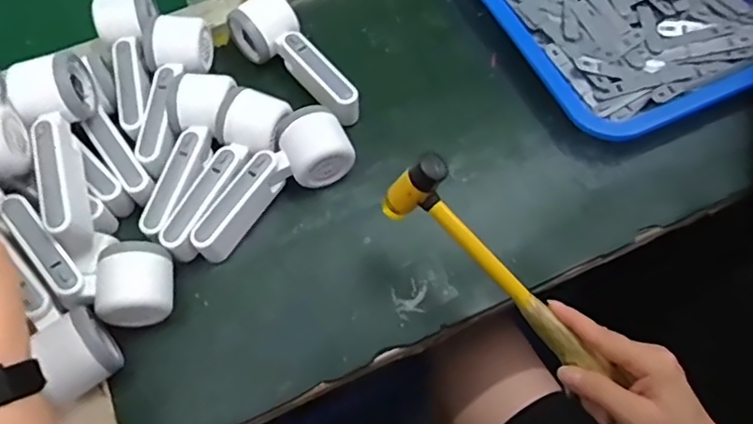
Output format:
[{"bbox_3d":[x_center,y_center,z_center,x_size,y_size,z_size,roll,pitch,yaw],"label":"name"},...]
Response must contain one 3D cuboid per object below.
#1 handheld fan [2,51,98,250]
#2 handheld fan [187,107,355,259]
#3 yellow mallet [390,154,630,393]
[{"bbox_3d":[-0.284,-0.054,0.537,0.055,0.059,0.170,-13,78,-4],"label":"handheld fan"},{"bbox_3d":[-0.097,-0.028,0.539,0.159,0.042,0.065,-33,66,-14],"label":"handheld fan"},{"bbox_3d":[0.088,0.043,0.437,0.197,0.056,0.040,46,72,0],"label":"yellow mallet"}]

